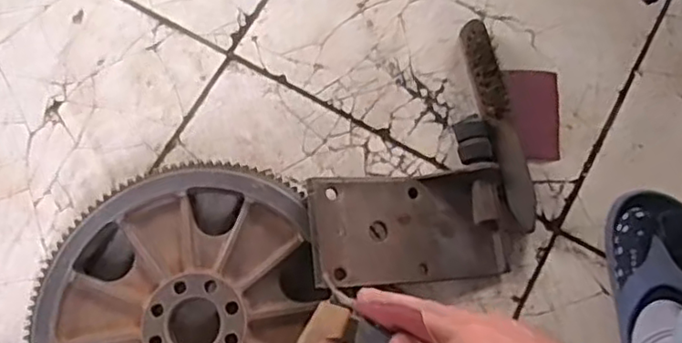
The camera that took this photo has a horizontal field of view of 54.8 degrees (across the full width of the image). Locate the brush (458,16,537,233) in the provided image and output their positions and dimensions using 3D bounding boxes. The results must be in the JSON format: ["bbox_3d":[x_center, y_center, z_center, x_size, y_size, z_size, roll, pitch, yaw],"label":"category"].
[{"bbox_3d":[0.170,-0.054,0.705,0.031,0.041,0.235,-11,75,-2],"label":"brush"}]

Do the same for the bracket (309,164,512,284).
[{"bbox_3d":[0.069,0.052,0.658,0.208,0.033,0.107,-4,74,-18],"label":"bracket"}]

